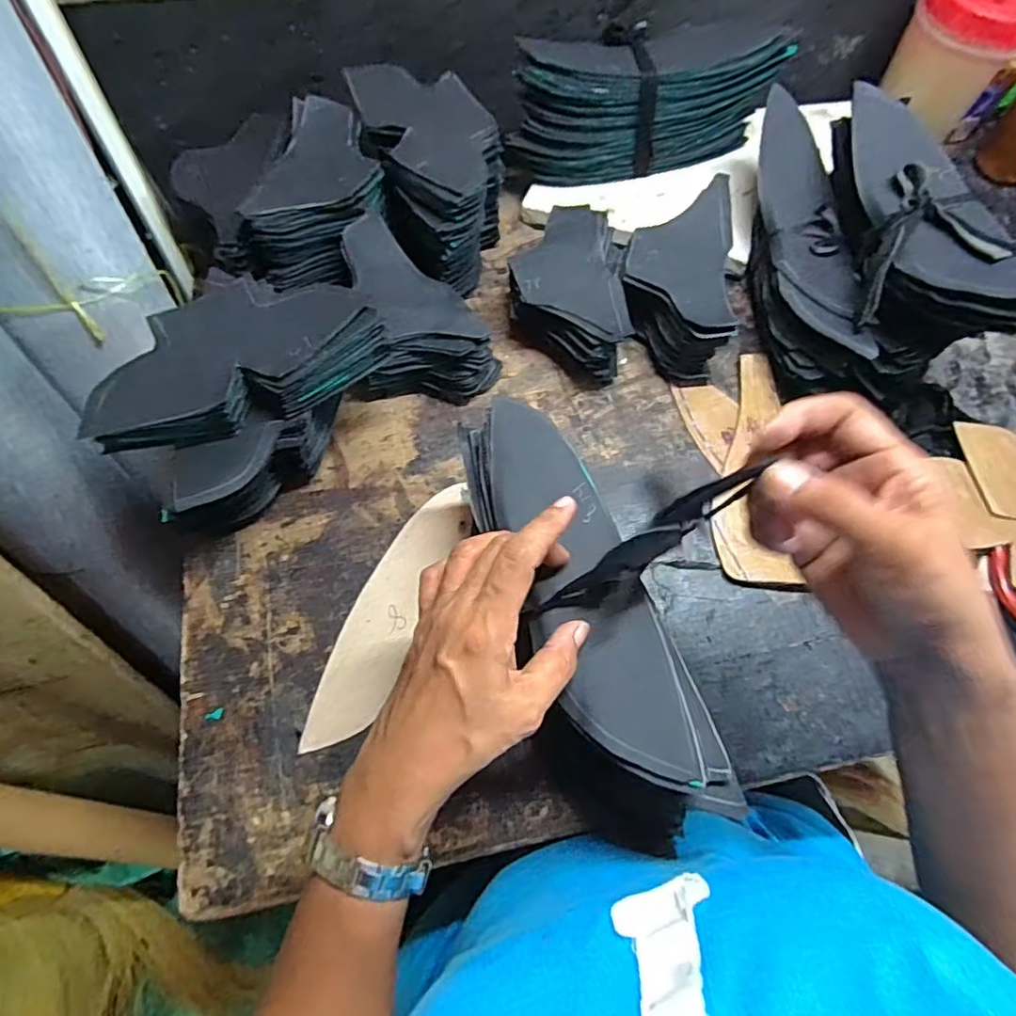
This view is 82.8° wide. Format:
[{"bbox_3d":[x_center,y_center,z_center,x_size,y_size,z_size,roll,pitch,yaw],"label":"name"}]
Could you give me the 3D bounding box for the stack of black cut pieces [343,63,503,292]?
[{"bbox_3d":[-0.063,-0.293,0.519,0.104,0.096,0.189,-18,66,-8],"label":"stack of black cut pieces"}]

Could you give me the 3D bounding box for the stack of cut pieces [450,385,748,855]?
[{"bbox_3d":[0.037,0.049,0.321,0.083,0.030,0.246,-18,67,-7],"label":"stack of cut pieces"}]

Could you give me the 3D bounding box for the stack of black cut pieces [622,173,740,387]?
[{"bbox_3d":[0.141,-0.192,0.499,0.086,0.076,0.154,4,65,2],"label":"stack of black cut pieces"}]

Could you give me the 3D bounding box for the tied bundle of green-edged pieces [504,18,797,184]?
[{"bbox_3d":[0.121,-0.381,0.538,0.247,0.107,0.072,-16,66,-7],"label":"tied bundle of green-edged pieces"}]

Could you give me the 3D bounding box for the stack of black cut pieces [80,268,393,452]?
[{"bbox_3d":[-0.188,-0.108,0.404,0.195,0.042,0.107,-19,66,-8],"label":"stack of black cut pieces"}]

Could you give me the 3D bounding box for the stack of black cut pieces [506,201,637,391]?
[{"bbox_3d":[0.052,-0.184,0.504,0.096,0.062,0.148,4,65,2],"label":"stack of black cut pieces"}]

